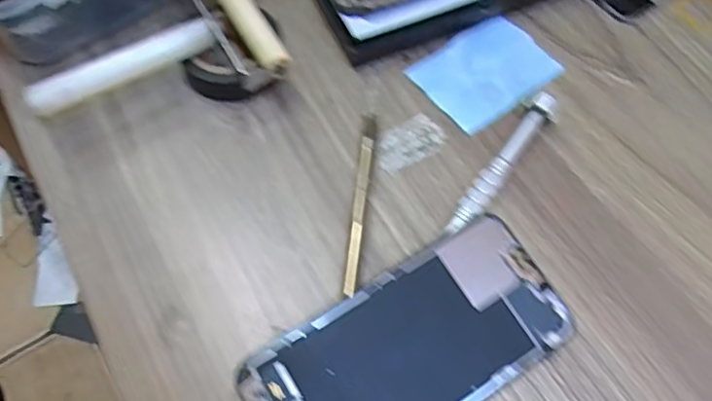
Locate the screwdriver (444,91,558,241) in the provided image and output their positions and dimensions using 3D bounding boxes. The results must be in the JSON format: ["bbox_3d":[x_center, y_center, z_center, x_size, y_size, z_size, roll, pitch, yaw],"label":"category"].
[{"bbox_3d":[0.073,-0.019,0.294,0.014,0.012,0.094,34,68,16],"label":"screwdriver"}]

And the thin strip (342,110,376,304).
[{"bbox_3d":[0.003,-0.001,0.289,0.006,0.009,0.102,6,63,3],"label":"thin strip"}]

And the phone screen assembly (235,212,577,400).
[{"bbox_3d":[0.025,0.065,0.256,0.139,0.008,0.067,-30,66,-14],"label":"phone screen assembly"}]

